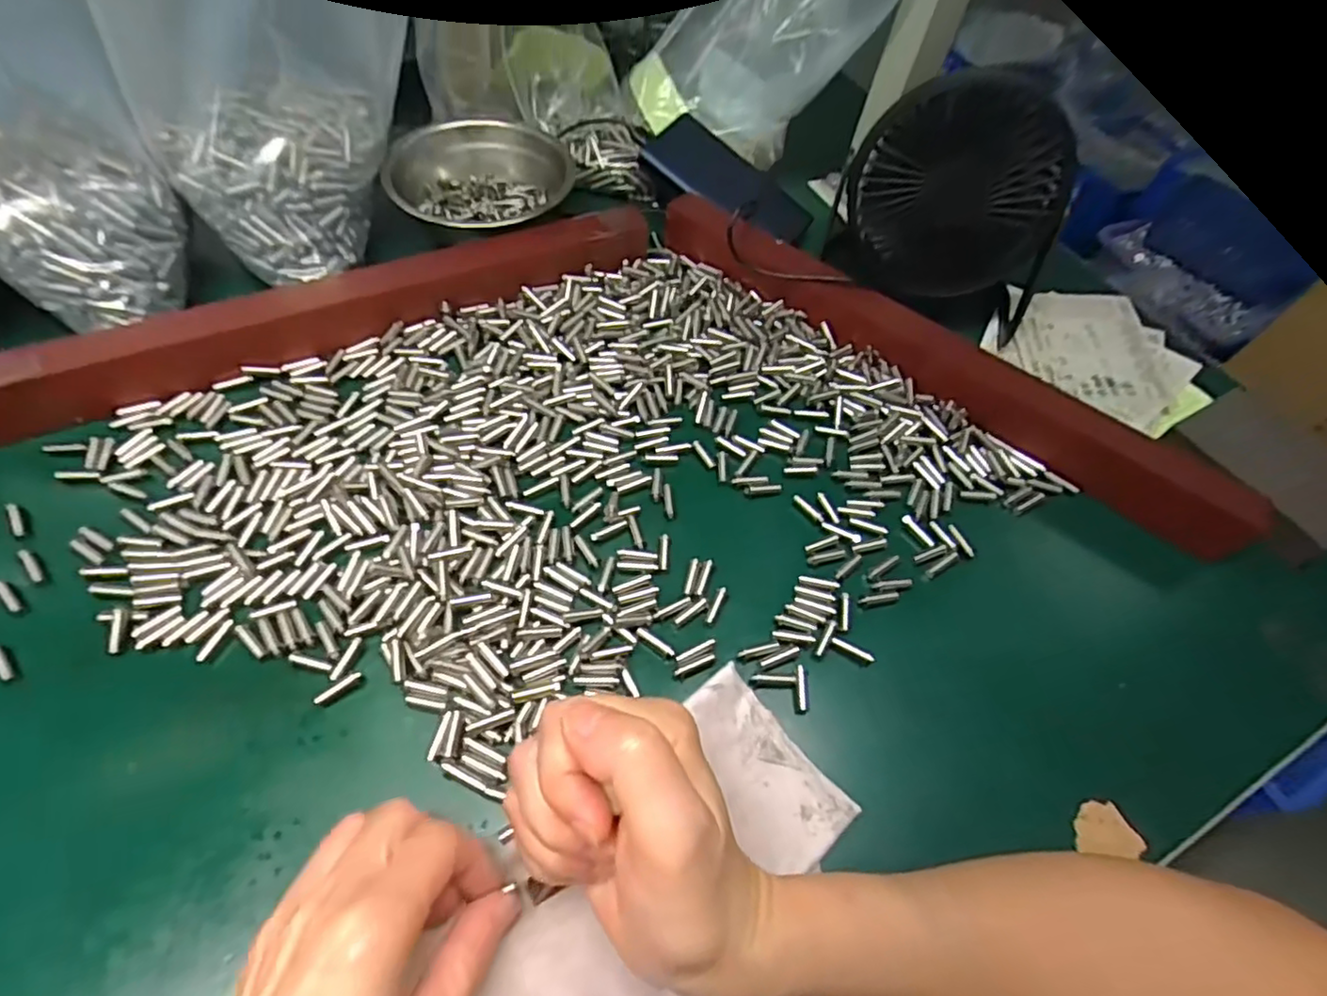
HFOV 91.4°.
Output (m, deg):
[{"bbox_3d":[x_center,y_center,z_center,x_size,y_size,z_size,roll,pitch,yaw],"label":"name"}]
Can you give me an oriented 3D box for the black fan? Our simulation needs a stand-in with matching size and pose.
[{"bbox_3d":[0.192,-0.194,0.422,0.140,0.124,0.071,27,58,10],"label":"black fan"}]

